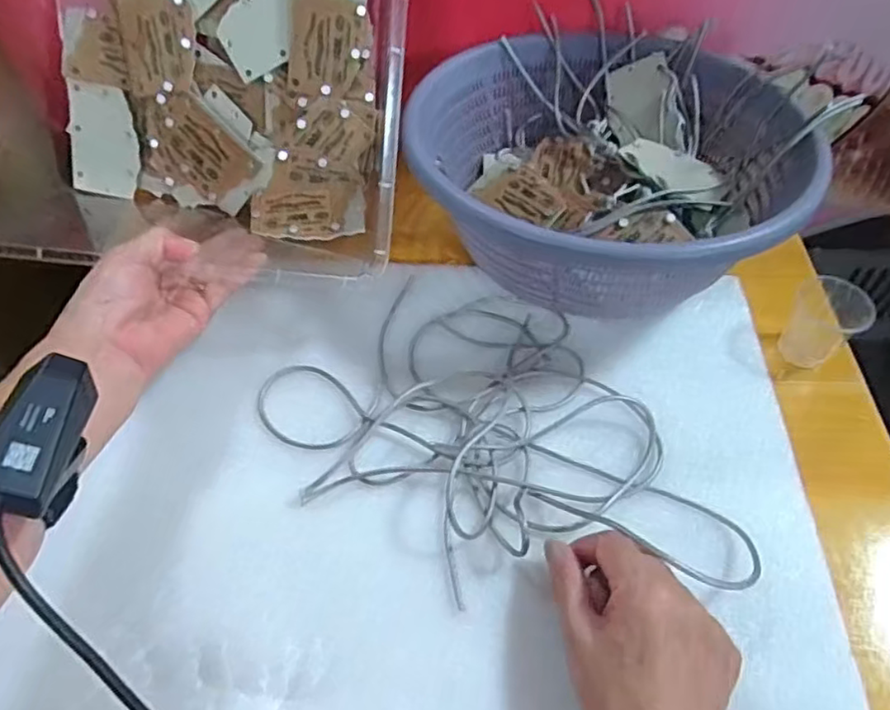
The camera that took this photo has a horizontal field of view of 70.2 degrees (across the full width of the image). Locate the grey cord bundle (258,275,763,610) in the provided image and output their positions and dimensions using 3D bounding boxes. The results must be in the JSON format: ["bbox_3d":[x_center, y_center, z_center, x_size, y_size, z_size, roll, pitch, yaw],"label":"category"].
[{"bbox_3d":[0.024,0.064,0.423,0.228,0.017,0.275,-23,57,-17],"label":"grey cord bundle"}]

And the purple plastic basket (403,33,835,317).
[{"bbox_3d":[0.133,-0.152,0.524,0.293,0.108,0.259,26,59,17],"label":"purple plastic basket"}]

